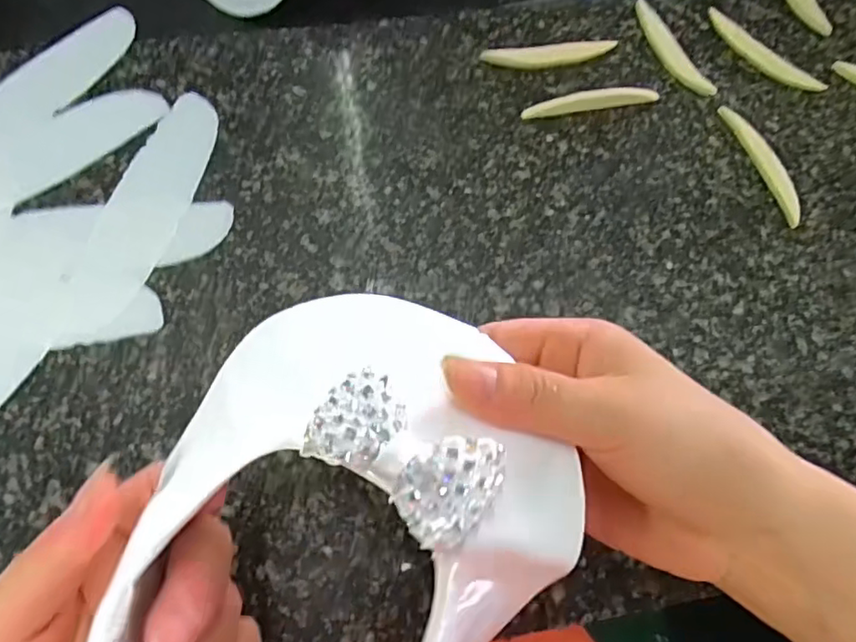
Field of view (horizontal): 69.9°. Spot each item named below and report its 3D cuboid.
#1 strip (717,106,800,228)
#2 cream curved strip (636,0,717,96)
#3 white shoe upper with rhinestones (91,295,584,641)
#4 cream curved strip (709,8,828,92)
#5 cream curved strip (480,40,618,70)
[{"bbox_3d":[0.190,-0.090,0.345,0.013,0.006,0.080,-19,73,-8],"label":"strip"},{"bbox_3d":[0.146,-0.165,0.371,0.015,0.004,0.076,-25,74,-10],"label":"cream curved strip"},{"bbox_3d":[-0.031,0.063,0.191,0.121,0.044,0.155,43,75,12],"label":"white shoe upper with rhinestones"},{"bbox_3d":[0.202,-0.162,0.370,0.018,0.004,0.081,-42,77,-14],"label":"cream curved strip"},{"bbox_3d":[0.073,-0.159,0.366,0.079,0.004,0.017,-10,72,-5],"label":"cream curved strip"}]

